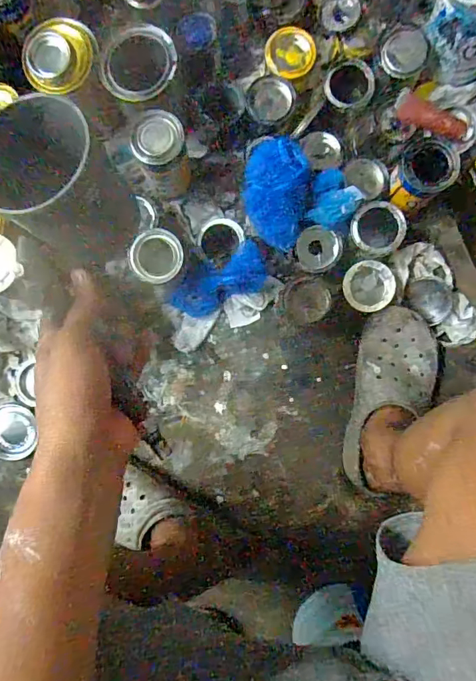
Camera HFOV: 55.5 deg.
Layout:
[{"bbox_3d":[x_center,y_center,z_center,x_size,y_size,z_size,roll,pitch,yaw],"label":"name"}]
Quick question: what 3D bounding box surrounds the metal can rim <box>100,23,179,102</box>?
[{"bbox_3d":[-0.133,-0.373,0.609,0.103,0.018,0.086,-41,88,1],"label":"metal can rim"}]

